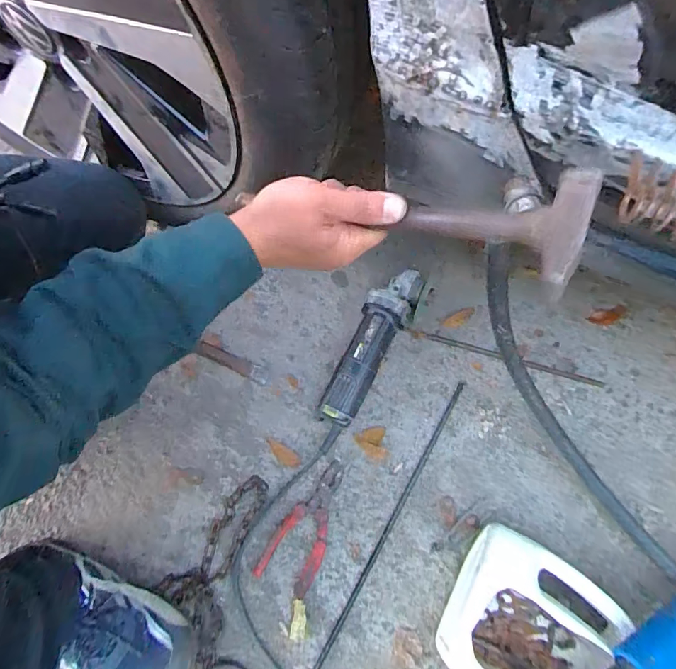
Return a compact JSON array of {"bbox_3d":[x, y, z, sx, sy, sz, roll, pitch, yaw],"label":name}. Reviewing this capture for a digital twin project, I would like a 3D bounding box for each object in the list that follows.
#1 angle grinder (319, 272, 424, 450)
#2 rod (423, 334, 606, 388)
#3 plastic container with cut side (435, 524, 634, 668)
[{"bbox_3d":[0.043,0.034,0.658,0.074,0.071,0.294,26,75,7],"label":"angle grinder"},{"bbox_3d":[0.282,0.041,0.693,0.293,0.004,0.011,16,73,3],"label":"rod"},{"bbox_3d":[0.263,0.371,0.542,0.243,0.107,0.171,25,74,6],"label":"plastic container with cut side"}]

